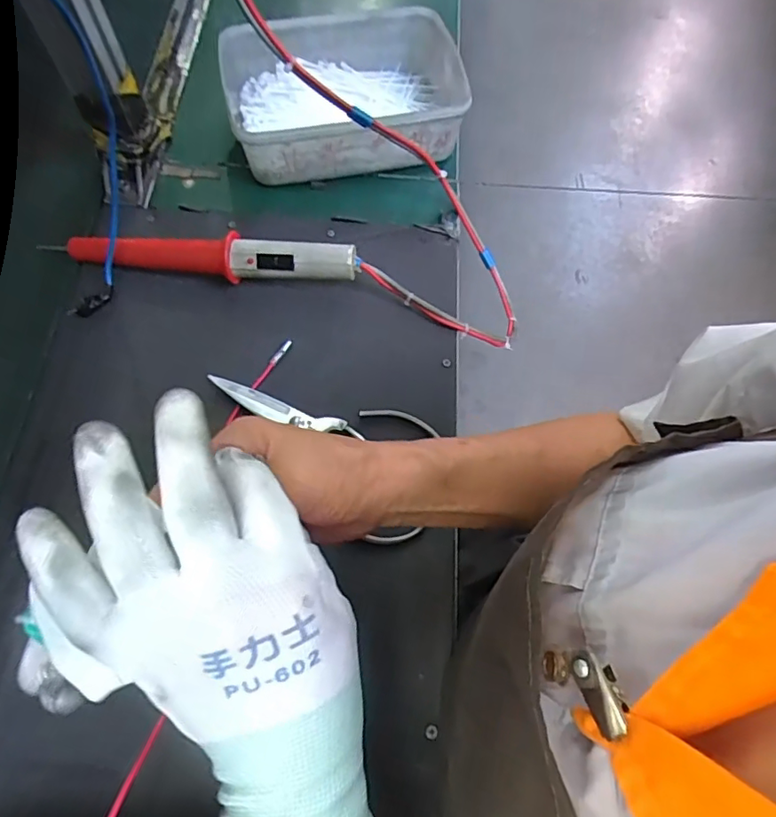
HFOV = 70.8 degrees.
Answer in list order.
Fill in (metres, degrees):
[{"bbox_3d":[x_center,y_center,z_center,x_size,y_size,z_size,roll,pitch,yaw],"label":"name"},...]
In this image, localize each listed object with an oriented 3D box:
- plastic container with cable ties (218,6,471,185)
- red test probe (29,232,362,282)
[{"bbox_3d":[-0.042,-0.309,0.546,0.221,0.074,0.164,-11,66,-6],"label":"plastic container with cable ties"},{"bbox_3d":[-0.160,-0.132,0.477,0.265,0.043,0.033,5,66,1],"label":"red test probe"}]

